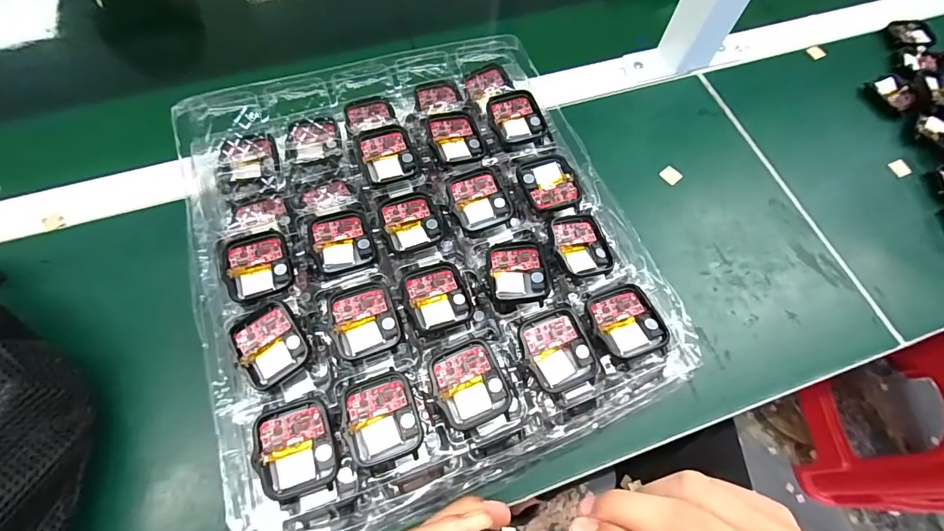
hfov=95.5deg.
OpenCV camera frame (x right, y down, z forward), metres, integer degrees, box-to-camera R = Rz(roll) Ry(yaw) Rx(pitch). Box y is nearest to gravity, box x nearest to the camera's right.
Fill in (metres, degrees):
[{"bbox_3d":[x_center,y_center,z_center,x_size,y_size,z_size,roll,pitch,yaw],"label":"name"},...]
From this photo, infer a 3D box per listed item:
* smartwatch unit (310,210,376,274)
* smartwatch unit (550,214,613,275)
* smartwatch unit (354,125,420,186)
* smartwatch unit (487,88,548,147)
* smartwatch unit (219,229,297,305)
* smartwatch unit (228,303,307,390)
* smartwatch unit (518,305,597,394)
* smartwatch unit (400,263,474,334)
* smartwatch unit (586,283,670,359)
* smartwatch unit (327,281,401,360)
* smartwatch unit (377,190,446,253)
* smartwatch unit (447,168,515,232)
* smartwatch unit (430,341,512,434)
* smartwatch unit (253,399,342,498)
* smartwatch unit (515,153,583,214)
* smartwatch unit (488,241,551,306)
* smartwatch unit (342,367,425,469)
[{"bbox_3d":[-0.083,-0.016,0.275,0.036,0.005,0.042,-17,67,-10],"label":"smartwatch unit"},{"bbox_3d":[0.071,-0.014,0.277,0.036,0.011,0.043,-12,66,-8],"label":"smartwatch unit"},{"bbox_3d":[-0.060,-0.078,0.304,0.038,0.012,0.042,-16,66,-9],"label":"smartwatch unit"},{"bbox_3d":[0.032,-0.110,0.317,0.038,0.007,0.042,-15,66,-9],"label":"smartwatch unit"},{"bbox_3d":[-0.133,-0.001,0.265,0.038,0.006,0.047,-22,67,-12],"label":"smartwatch unit"},{"bbox_3d":[-0.114,0.043,0.241,0.036,0.009,0.041,-30,69,-15],"label":"smartwatch unit"},{"bbox_3d":[0.049,0.048,0.245,0.038,0.008,0.043,-19,67,-11],"label":"smartwatch unit"},{"bbox_3d":[-0.022,0.018,0.262,0.036,0.008,0.043,-20,67,-11],"label":"smartwatch unit"},{"bbox_3d":[0.090,0.032,0.250,0.037,0.009,0.041,-13,66,-8],"label":"smartwatch unit"},{"bbox_3d":[-0.064,0.031,0.253,0.036,0.005,0.042,-18,67,-10],"label":"smartwatch unit"},{"bbox_3d":[-0.041,-0.030,0.285,0.038,0.005,0.041,-20,67,-11],"label":"smartwatch unit"},{"bbox_3d":[0.005,-0.045,0.291,0.038,0.008,0.040,-19,67,-11],"label":"smartwatch unit"},{"bbox_3d":[-0.001,0.065,0.236,0.038,0.006,0.043,-20,67,-11],"label":"smartwatch unit"},{"bbox_3d":[-0.089,0.093,0.220,0.037,0.011,0.044,-16,66,-9],"label":"smartwatch unit"},{"bbox_3d":[0.053,-0.056,0.294,0.038,0.005,0.041,-15,66,-9],"label":"smartwatch unit"},{"bbox_3d":[0.029,0.003,0.269,0.035,0.009,0.042,-3,65,-3],"label":"smartwatch unit"},{"bbox_3d":[-0.047,0.080,0.225,0.037,0.006,0.044,-15,66,-9],"label":"smartwatch unit"}]

